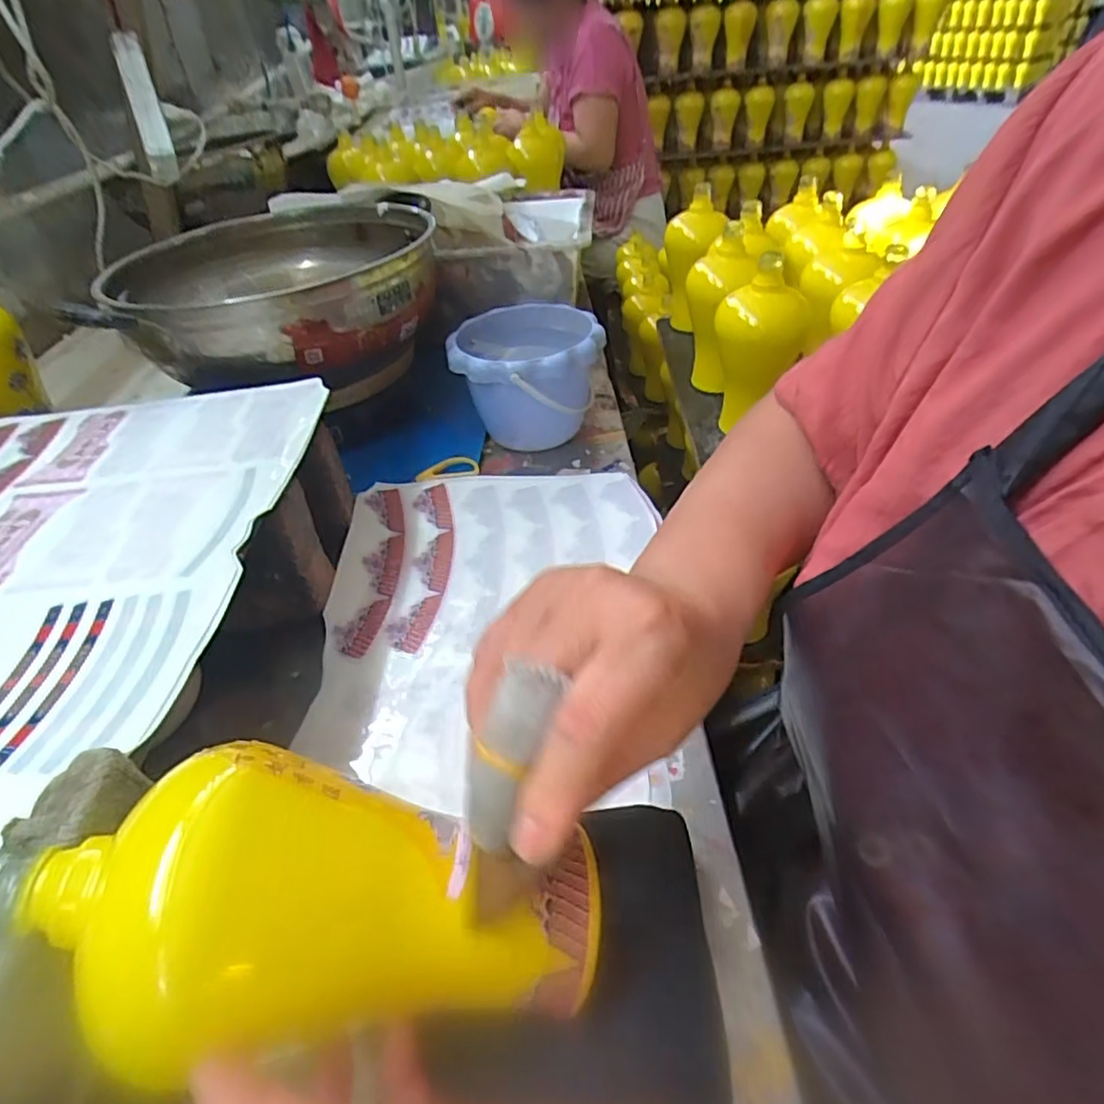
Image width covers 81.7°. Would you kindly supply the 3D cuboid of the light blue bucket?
[{"bbox_3d":[-0.025,-0.181,0.687,0.150,0.115,0.148,-3,41,3],"label":"light blue bucket"}]

